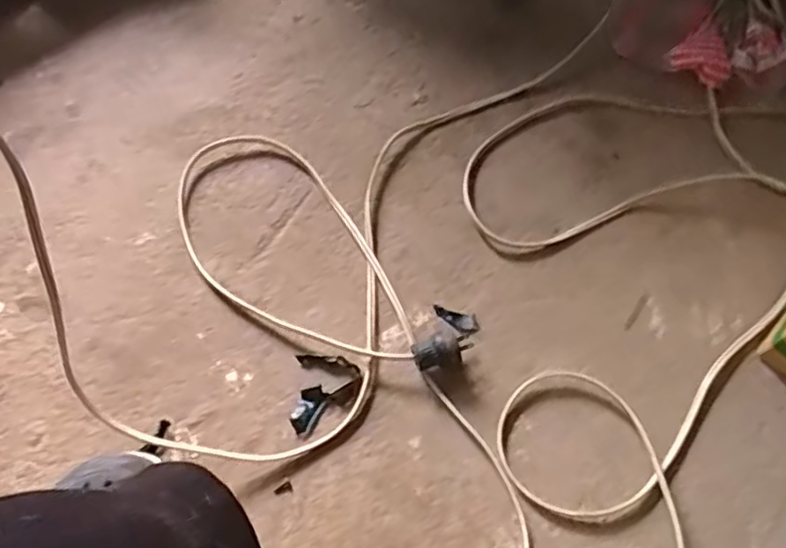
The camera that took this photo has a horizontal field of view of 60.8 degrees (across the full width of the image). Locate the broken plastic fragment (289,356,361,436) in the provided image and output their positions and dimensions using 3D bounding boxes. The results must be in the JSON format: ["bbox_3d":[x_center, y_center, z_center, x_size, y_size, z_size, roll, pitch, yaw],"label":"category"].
[{"bbox_3d":[-0.078,0.107,0.651,0.081,0.004,0.060,-43,73,-14],"label":"broken plastic fragment"}]

